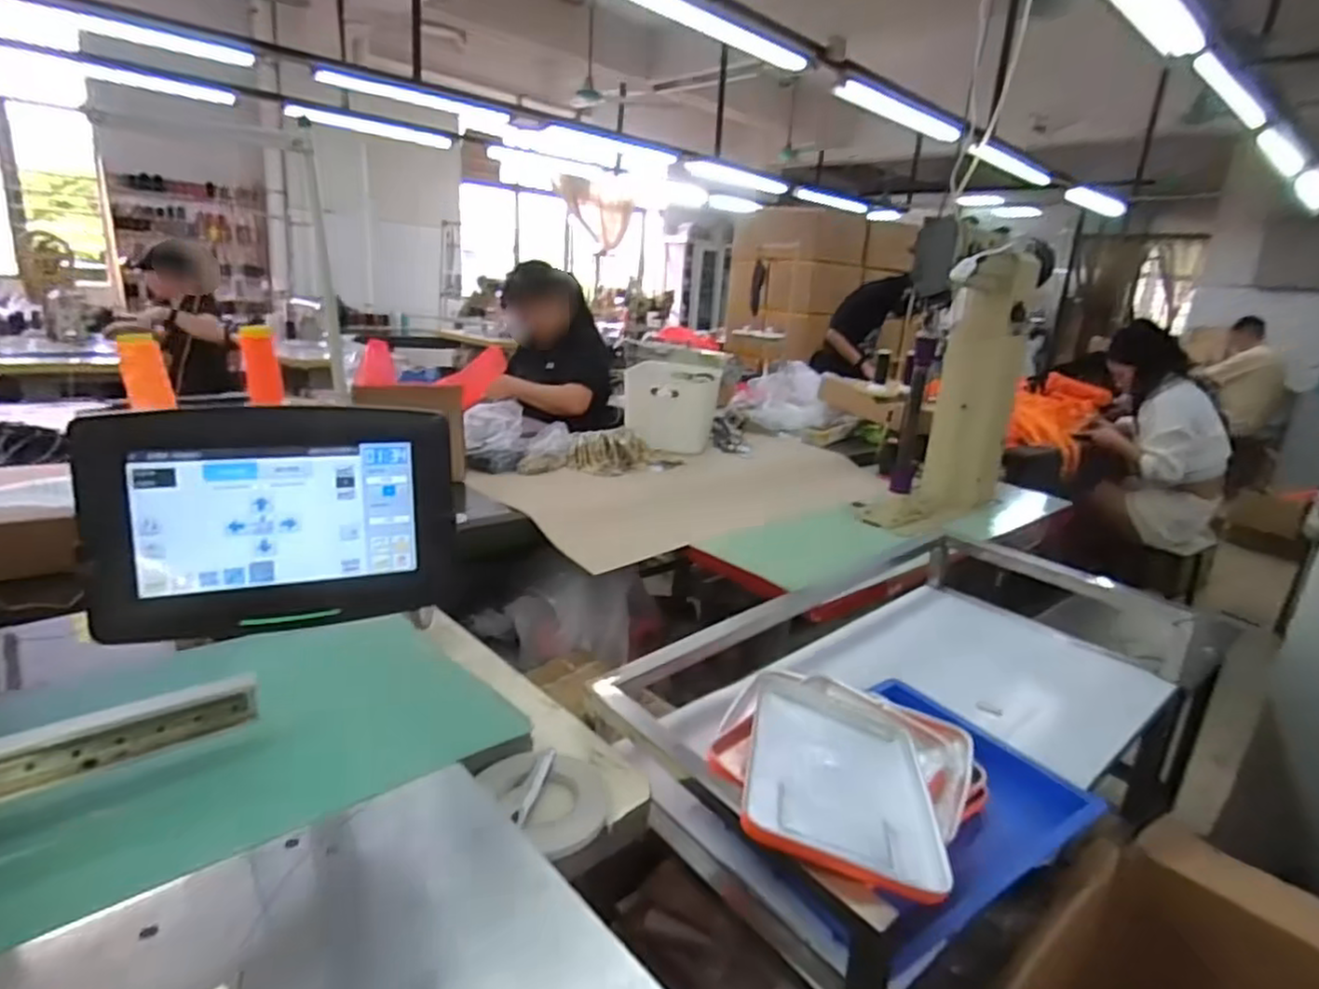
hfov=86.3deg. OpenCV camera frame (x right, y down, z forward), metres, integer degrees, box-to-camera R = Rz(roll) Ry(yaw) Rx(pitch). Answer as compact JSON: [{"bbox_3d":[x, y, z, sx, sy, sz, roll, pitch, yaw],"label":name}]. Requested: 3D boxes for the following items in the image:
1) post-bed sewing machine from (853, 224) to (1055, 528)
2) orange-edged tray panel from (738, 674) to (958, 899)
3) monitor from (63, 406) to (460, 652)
[{"bbox_3d":[0.703,-0.258,1.681,0.438,0.660,0.184,-12,23,-44],"label":"post-bed sewing machine"},{"bbox_3d":[0.179,0.272,0.707,0.176,0.037,0.291,8,17,10],"label":"orange-edged tray panel"},{"bbox_3d":[-0.237,0.015,0.445,0.201,0.134,0.028,-3,18,-26],"label":"monitor"}]

